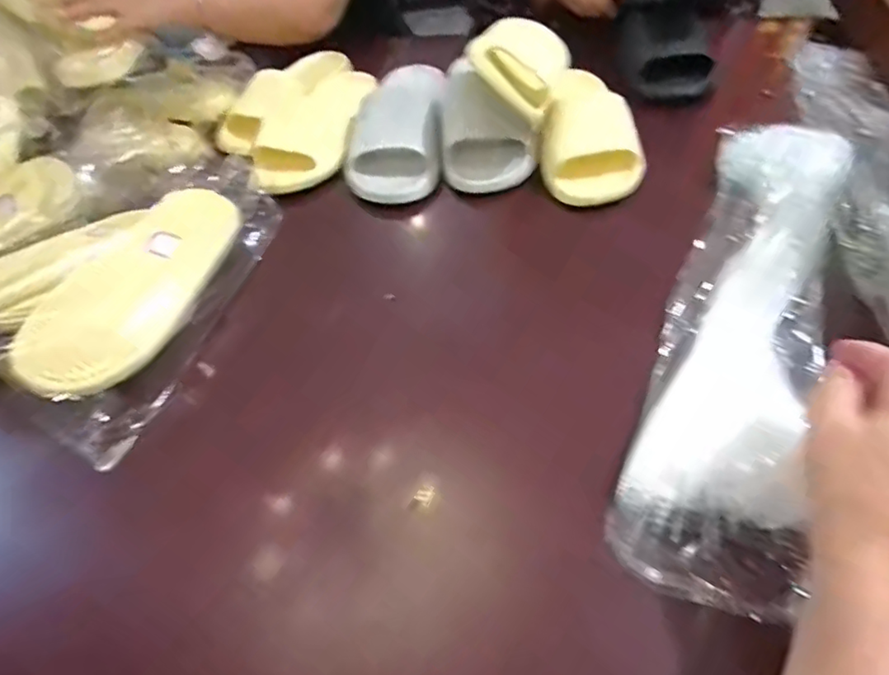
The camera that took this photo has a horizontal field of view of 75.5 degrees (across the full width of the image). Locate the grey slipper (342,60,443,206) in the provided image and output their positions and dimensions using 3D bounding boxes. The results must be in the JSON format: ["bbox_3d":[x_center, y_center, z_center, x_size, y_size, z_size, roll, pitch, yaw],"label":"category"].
[{"bbox_3d":[-0.060,-0.265,0.712,0.117,0.058,0.238,0,54,4],"label":"grey slipper"}]

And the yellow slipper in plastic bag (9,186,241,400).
[{"bbox_3d":[-0.296,-0.044,0.556,0.103,0.051,0.243,27,59,-6],"label":"yellow slipper in plastic bag"}]

